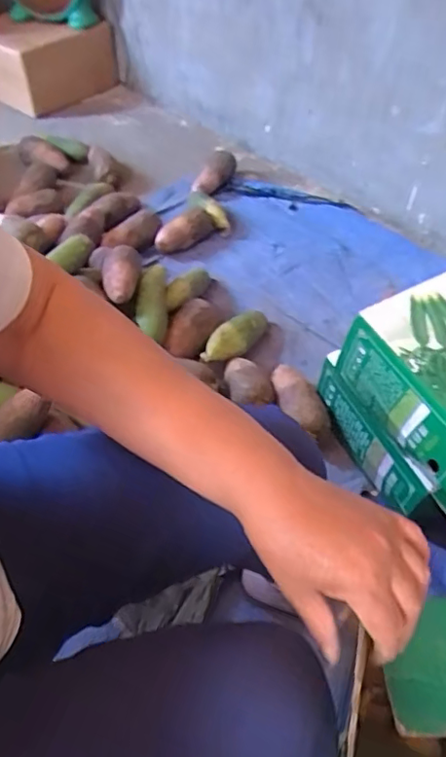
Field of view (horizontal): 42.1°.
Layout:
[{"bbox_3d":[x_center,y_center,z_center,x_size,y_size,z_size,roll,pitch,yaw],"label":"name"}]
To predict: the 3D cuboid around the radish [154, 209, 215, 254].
[{"bbox_3d":[-0.086,-0.328,1.309,0.153,0.059,0.077,-28,55,-25],"label":"radish"}]

